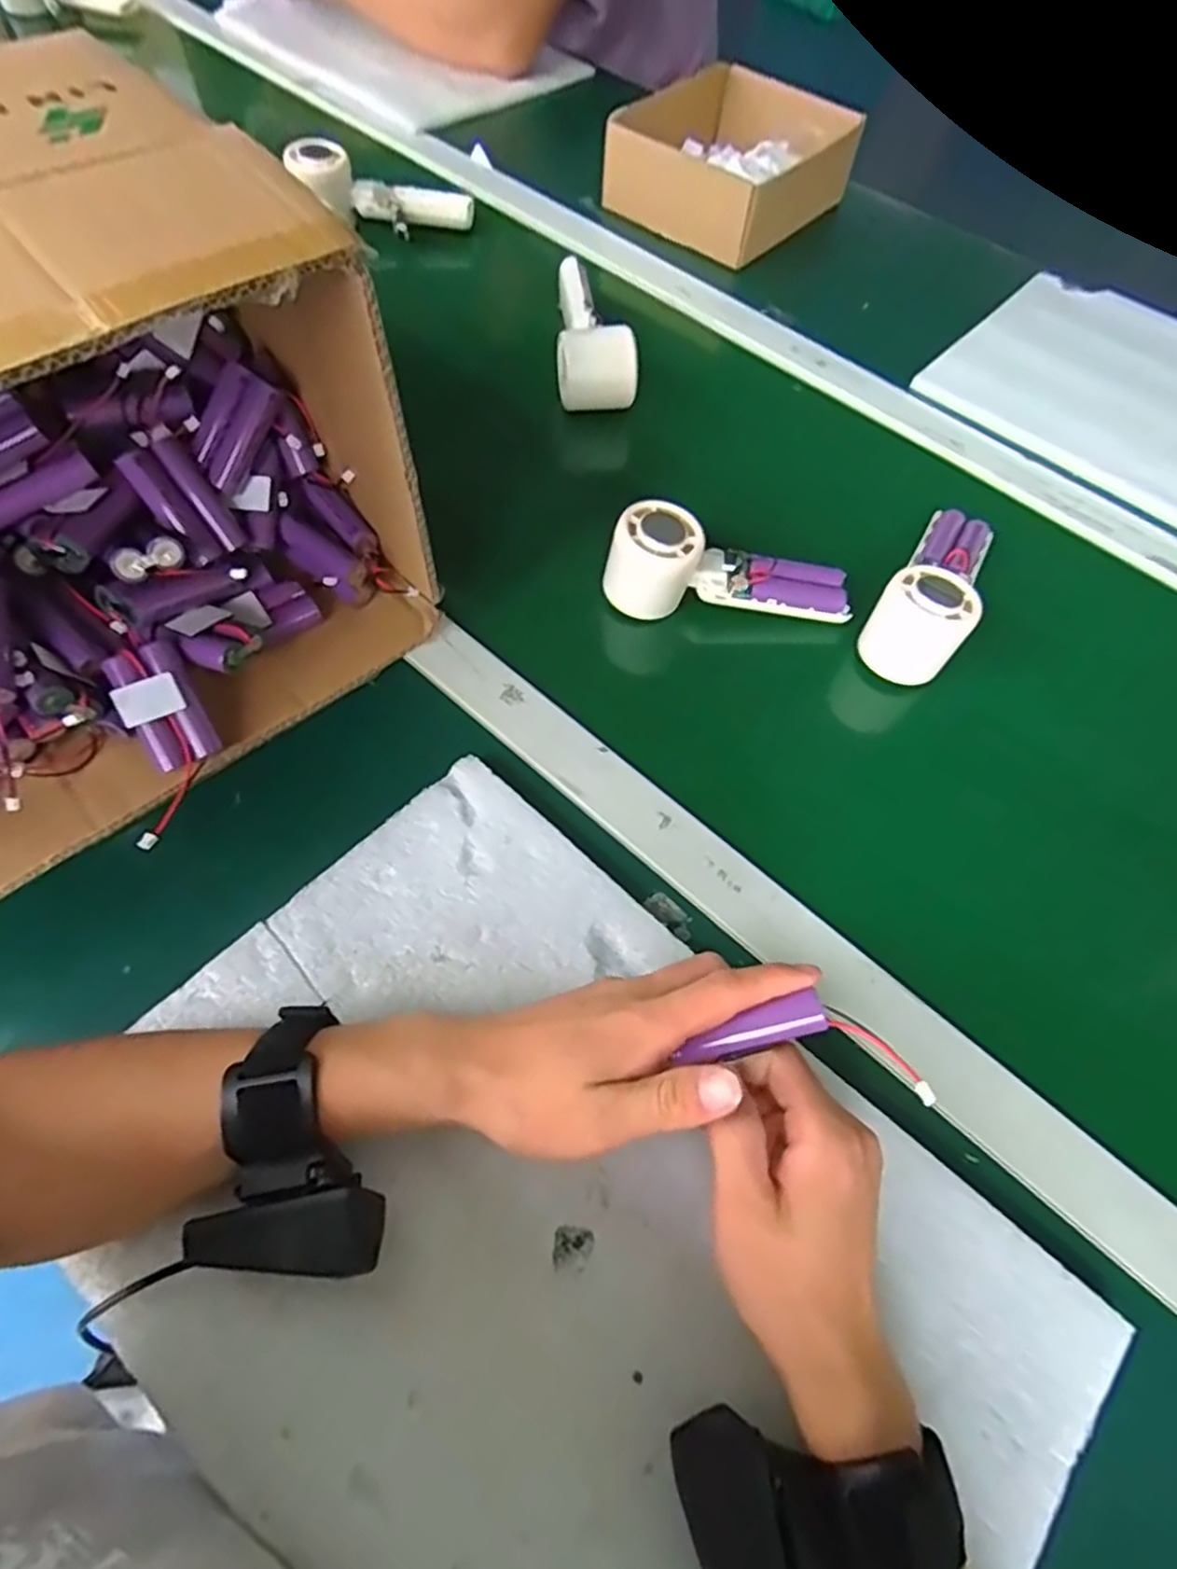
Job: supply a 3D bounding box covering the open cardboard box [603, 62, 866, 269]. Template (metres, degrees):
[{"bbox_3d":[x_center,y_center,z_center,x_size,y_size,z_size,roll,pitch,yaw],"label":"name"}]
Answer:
[{"bbox_3d":[0.140,-0.632,0.741,0.194,0.067,0.222,35,65,14],"label":"open cardboard box"}]

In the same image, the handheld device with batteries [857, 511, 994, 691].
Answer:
[{"bbox_3d":[0.240,-0.141,0.490,0.056,0.048,0.161,31,64,12],"label":"handheld device with batteries"}]

